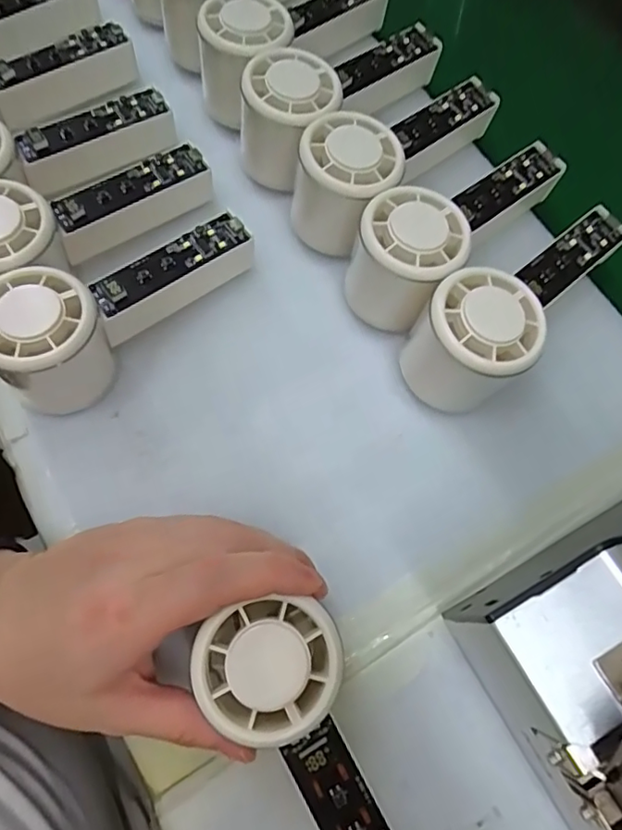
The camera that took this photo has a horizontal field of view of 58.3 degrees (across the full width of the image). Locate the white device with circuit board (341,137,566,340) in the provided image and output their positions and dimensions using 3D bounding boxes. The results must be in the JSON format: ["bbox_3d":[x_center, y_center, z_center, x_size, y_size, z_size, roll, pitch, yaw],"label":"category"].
[{"bbox_3d":[0.082,-0.114,0.318,0.056,0.061,0.154,39,75,14],"label":"white device with circuit board"}]

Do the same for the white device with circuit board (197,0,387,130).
[{"bbox_3d":[-0.006,-0.242,0.373,0.148,0.064,0.056,-35,75,-25],"label":"white device with circuit board"}]

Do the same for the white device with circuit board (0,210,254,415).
[{"bbox_3d":[-0.101,-0.057,0.309,0.151,0.070,0.053,-32,74,-25],"label":"white device with circuit board"}]

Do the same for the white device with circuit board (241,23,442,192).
[{"bbox_3d":[0.019,-0.206,0.347,0.052,0.059,0.144,39,75,14],"label":"white device with circuit board"}]

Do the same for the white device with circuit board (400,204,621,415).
[{"bbox_3d":[0.112,-0.068,0.300,0.053,0.064,0.148,38,75,13],"label":"white device with circuit board"}]

